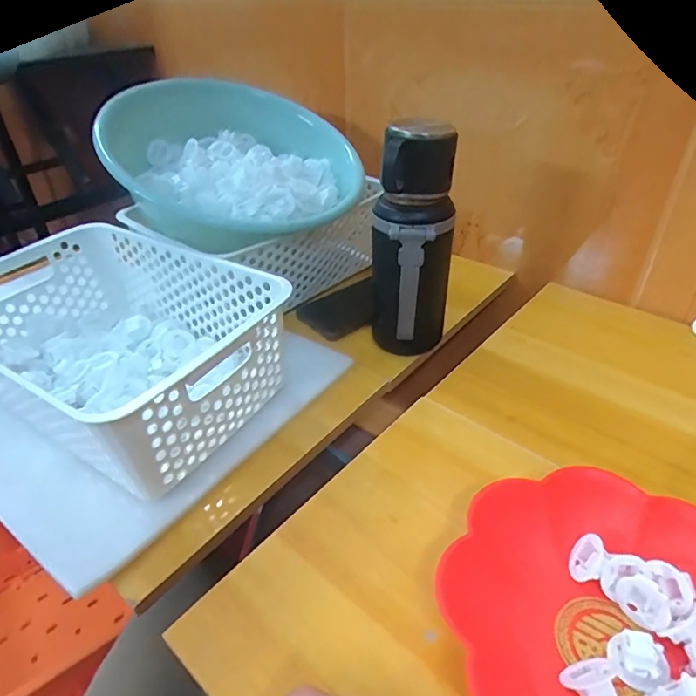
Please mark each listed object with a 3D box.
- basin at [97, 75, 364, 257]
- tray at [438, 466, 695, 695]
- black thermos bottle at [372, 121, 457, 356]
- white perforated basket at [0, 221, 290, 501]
[{"bbox_3d":[-0.142,-0.246,0.653,0.310,0.115,0.310,10,46,-11],"label":"basin"},{"bbox_3d":[0.159,0.168,0.301,0.190,0.047,0.185,19,42,25],"label":"tray"},{"bbox_3d":[0.063,-0.093,0.499,0.076,0.225,0.067,5,38,9],"label":"black thermos bottle"},{"bbox_3d":[-0.226,-0.004,0.485,0.317,0.122,0.207,20,43,27],"label":"white perforated basket"}]

